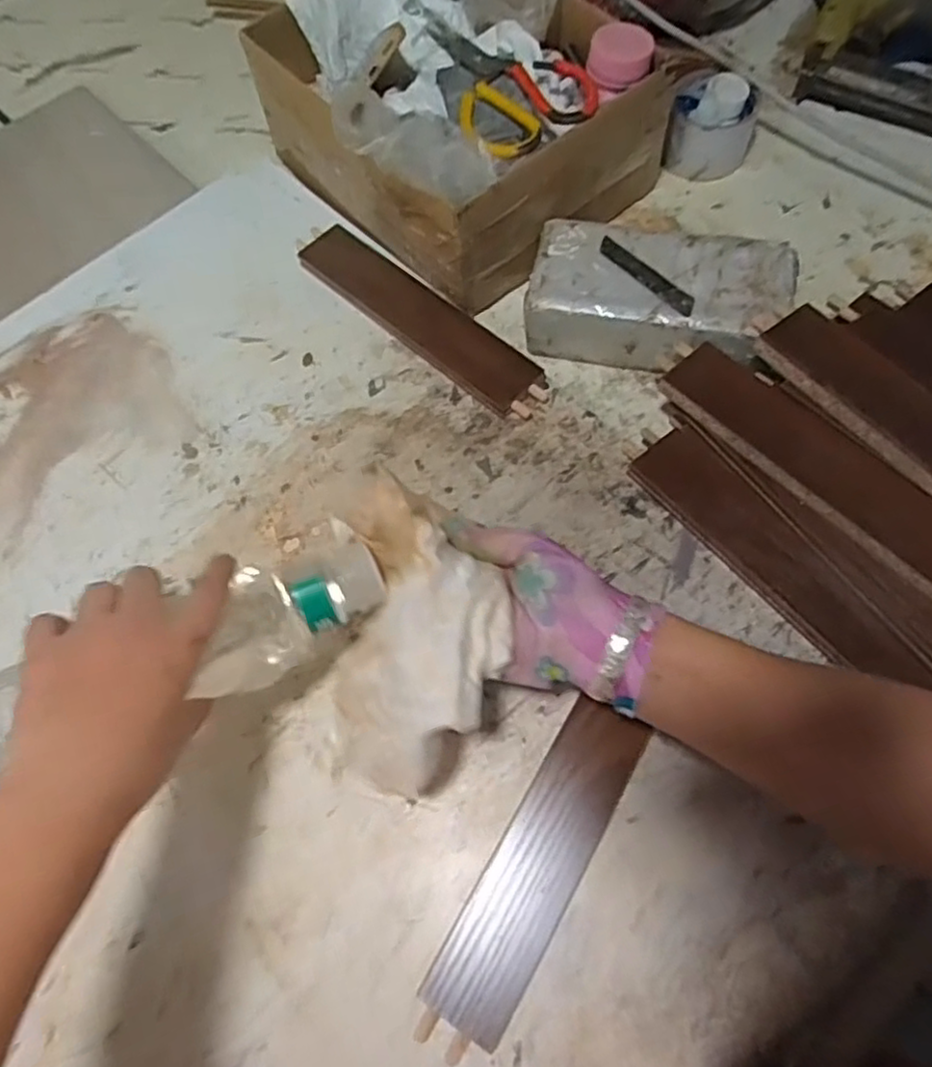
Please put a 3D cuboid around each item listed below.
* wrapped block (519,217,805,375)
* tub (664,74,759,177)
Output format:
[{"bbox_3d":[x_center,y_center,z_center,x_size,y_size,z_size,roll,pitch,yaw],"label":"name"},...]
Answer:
[{"bbox_3d":[0.155,-0.189,0.561,0.203,0.058,0.108,13,67,9],"label":"wrapped block"},{"bbox_3d":[0.232,-0.385,0.642,0.074,0.068,0.076,-1,65,3],"label":"tub"}]

